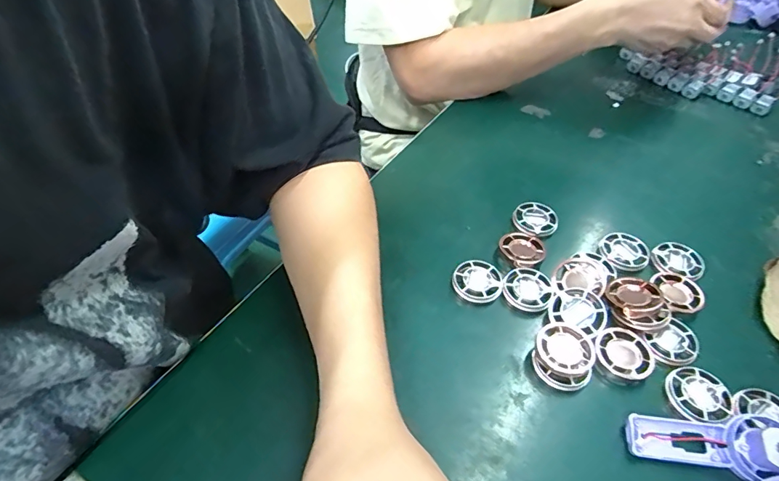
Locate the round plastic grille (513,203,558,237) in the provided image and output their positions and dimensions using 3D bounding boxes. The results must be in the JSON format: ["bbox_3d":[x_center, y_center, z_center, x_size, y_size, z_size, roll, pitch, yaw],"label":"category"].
[{"bbox_3d":[0.133,-0.018,0.413,0.038,0.011,0.040,0,48,1],"label":"round plastic grille"}]

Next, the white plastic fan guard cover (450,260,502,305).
[{"bbox_3d":[0.071,0.034,0.364,0.039,0.008,0.039,20,51,18],"label":"white plastic fan guard cover"}]

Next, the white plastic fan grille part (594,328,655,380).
[{"bbox_3d":[0.166,0.080,0.319,0.037,0.011,0.038,0,48,1],"label":"white plastic fan grille part"}]

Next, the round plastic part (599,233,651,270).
[{"bbox_3d":[0.202,0.009,0.386,0.038,0.007,0.037,0,48,1],"label":"round plastic part"}]

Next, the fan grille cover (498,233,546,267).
[{"bbox_3d":[0.115,0.008,0.387,0.036,0.006,0.036,-17,50,-14],"label":"fan grille cover"}]

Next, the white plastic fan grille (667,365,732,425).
[{"bbox_3d":[0.207,0.103,0.301,0.038,0.007,0.037,0,48,1],"label":"white plastic fan grille"}]

